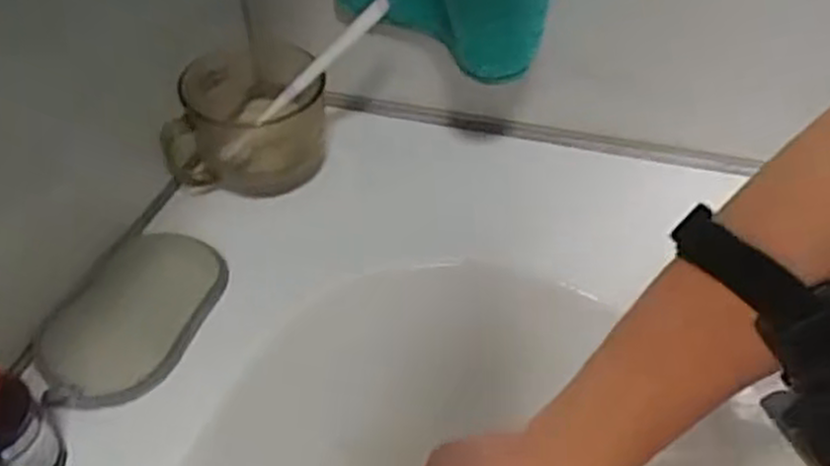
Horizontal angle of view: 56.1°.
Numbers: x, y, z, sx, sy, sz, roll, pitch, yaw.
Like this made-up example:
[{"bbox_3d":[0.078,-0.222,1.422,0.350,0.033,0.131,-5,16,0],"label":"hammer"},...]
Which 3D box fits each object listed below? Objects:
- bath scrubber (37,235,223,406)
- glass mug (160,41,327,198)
[{"bbox_3d":[-0.186,0.059,0.519,0.083,0.032,0.143,8,44,11],"label":"bath scrubber"},{"bbox_3d":[-0.126,-0.088,0.594,0.110,0.093,0.082,3,43,6],"label":"glass mug"}]

